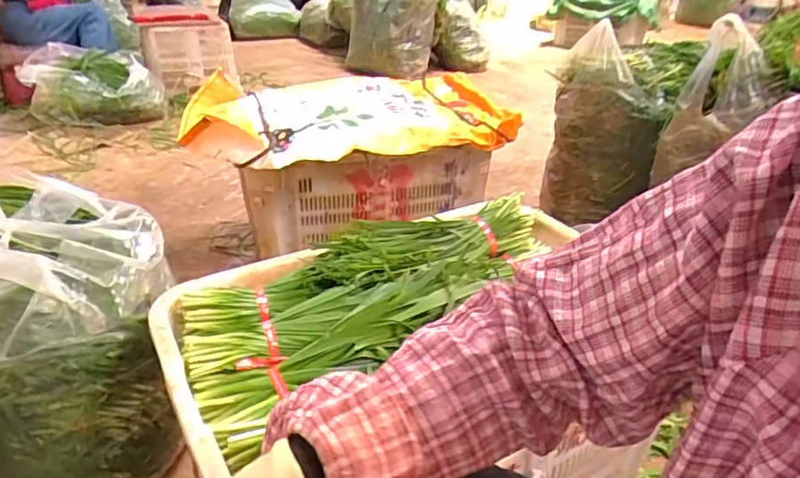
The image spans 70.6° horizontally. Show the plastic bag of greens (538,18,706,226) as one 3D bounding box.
[{"bbox_3d":[0.588,-0.289,1.590,0.318,0.486,0.241,13,31,21],"label":"plastic bag of greens"}]

